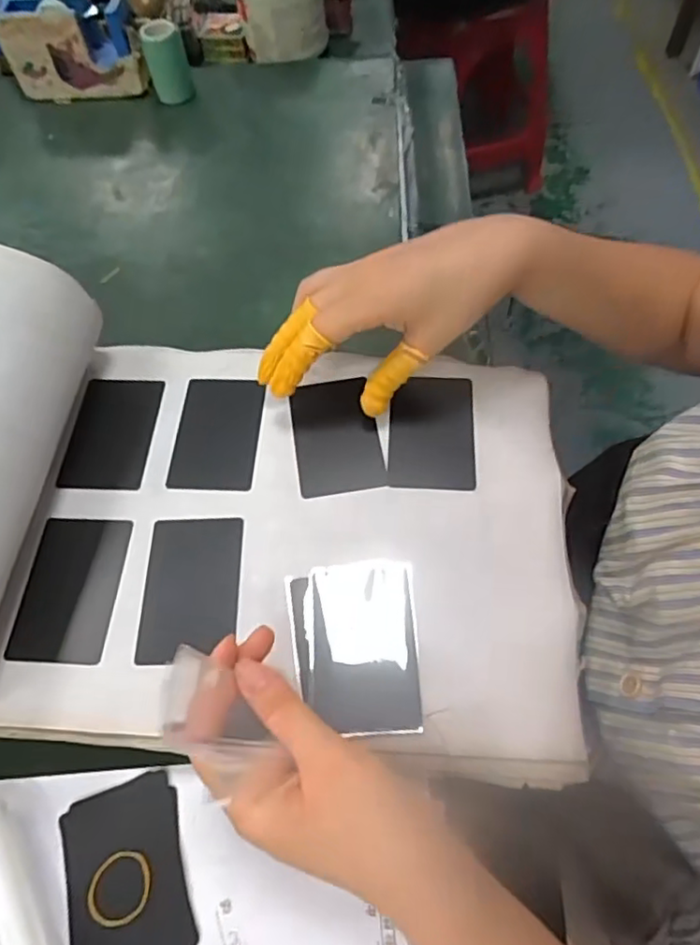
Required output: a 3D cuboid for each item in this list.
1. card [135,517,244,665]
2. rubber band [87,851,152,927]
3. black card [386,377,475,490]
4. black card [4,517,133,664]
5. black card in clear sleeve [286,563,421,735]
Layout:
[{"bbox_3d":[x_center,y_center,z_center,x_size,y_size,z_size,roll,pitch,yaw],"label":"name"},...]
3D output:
[{"bbox_3d":[-0.091,0.064,0.347,0.055,0.004,0.083,-3,61,2],"label":"card"},{"bbox_3d":[-0.117,0.211,0.309,0.033,0.004,0.030,-1,61,2],"label":"rubber band"},{"bbox_3d":[0.052,-0.027,0.390,0.052,0.006,0.084,2,61,5],"label":"black card"},{"bbox_3d":[-0.160,0.065,0.350,0.051,0.006,0.084,1,61,4],"label":"black card"},{"bbox_3d":[0.002,0.092,0.327,0.068,0.004,0.088,-4,61,1],"label":"black card in clear sleeve"}]

